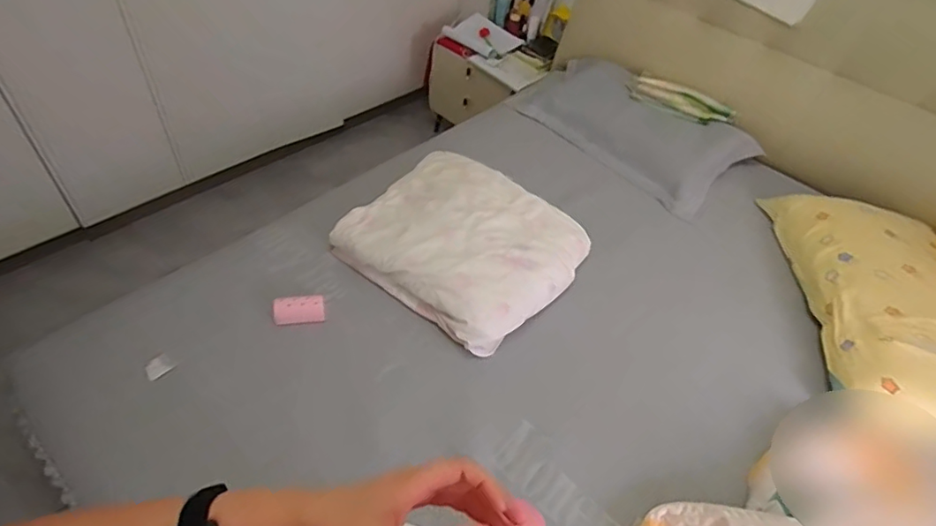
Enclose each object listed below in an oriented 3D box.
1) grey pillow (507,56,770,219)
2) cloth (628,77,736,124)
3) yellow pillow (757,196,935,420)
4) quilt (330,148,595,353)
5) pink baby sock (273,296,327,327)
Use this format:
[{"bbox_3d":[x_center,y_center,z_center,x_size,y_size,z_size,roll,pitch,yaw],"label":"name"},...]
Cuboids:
[{"bbox_3d":[0.499,-0.446,1.703,0.706,0.127,0.413,36,53,24],"label":"grey pillow"},{"bbox_3d":[0.680,-0.514,1.687,0.326,0.066,0.122,28,50,18],"label":"cloth"},{"bbox_3d":[1.022,0.087,1.265,0.405,0.111,0.706,9,47,1],"label":"yellow pillow"},{"bbox_3d":[-0.002,-0.063,1.281,0.498,0.119,0.455,32,52,21],"label":"quilt"},{"bbox_3d":[-0.368,0.106,1.156,0.106,0.049,0.048,-7,49,-13],"label":"pink baby sock"}]

